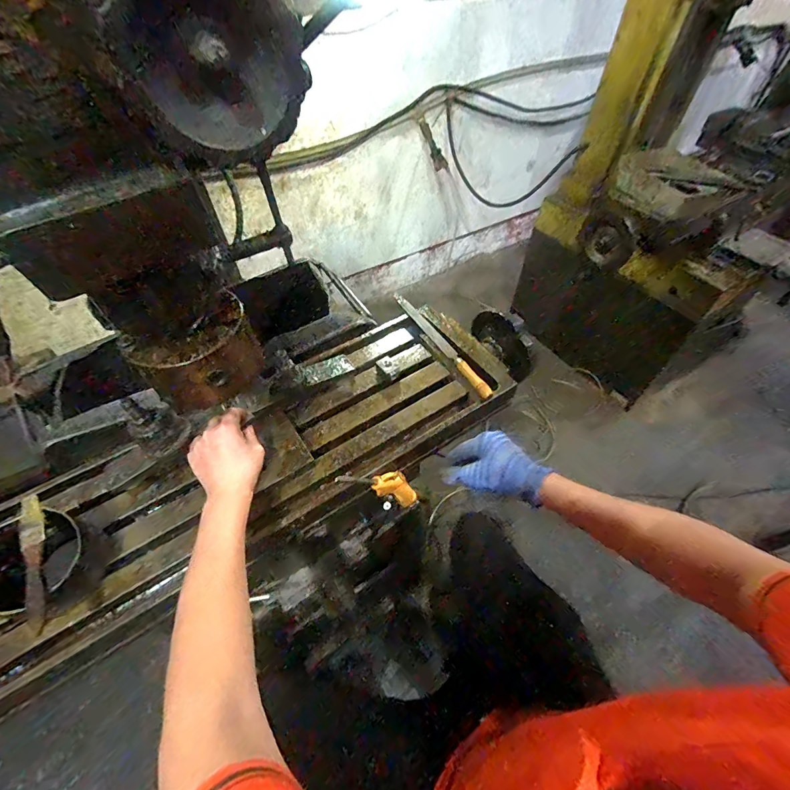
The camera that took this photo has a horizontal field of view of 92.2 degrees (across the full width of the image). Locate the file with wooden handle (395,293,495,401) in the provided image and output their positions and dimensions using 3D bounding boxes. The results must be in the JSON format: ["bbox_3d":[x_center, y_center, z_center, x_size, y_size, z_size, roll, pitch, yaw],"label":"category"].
[{"bbox_3d":[0.074,-0.099,0.664,0.018,0.022,0.296,-24,56,-17],"label":"file with wooden handle"}]

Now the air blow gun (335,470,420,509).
[{"bbox_3d":[-0.010,0.126,0.538,0.047,0.197,0.024,-38,57,6],"label":"air blow gun"}]

